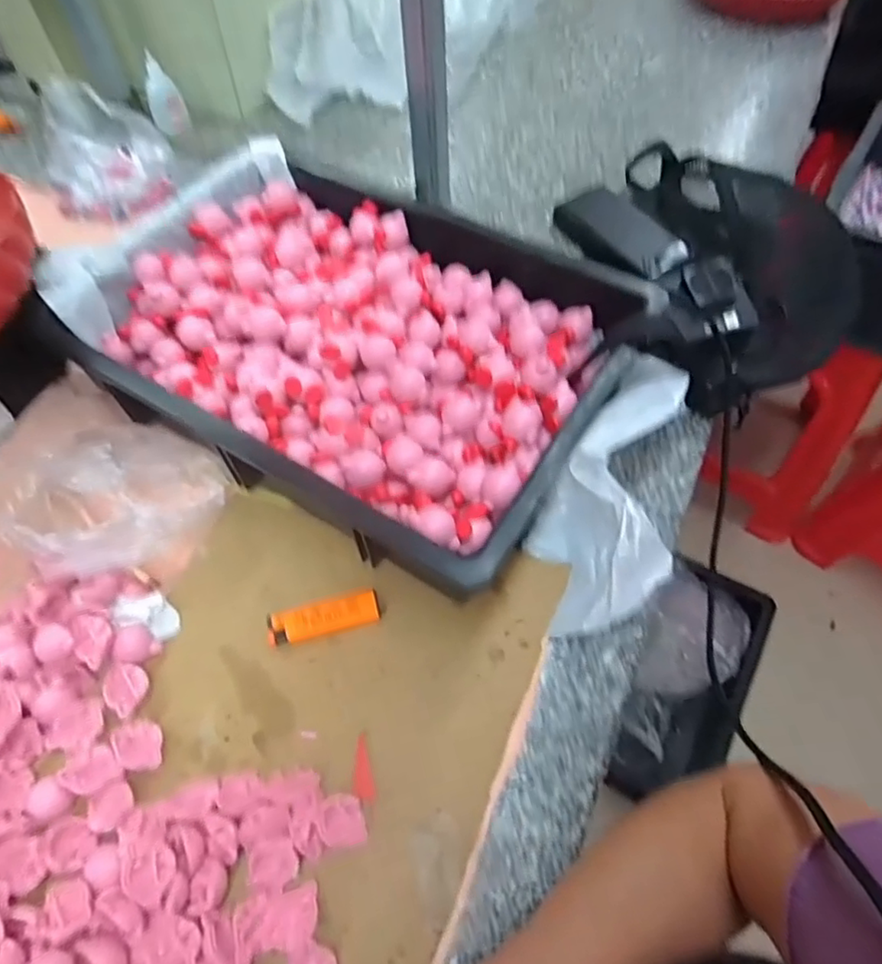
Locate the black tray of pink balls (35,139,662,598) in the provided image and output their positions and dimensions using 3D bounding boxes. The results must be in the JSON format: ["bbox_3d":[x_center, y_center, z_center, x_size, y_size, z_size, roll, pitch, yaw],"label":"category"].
[{"bbox_3d":[-0.082,-0.131,0.531,0.447,0.084,0.328,26,63,16],"label":"black tray of pink balls"}]

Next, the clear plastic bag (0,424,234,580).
[{"bbox_3d":[-0.248,0.011,0.475,0.152,0.050,0.133,-29,63,-15],"label":"clear plastic bag"}]

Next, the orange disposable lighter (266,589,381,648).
[{"bbox_3d":[-0.084,0.098,0.441,0.080,0.010,0.022,-14,60,-7],"label":"orange disposable lighter"}]

